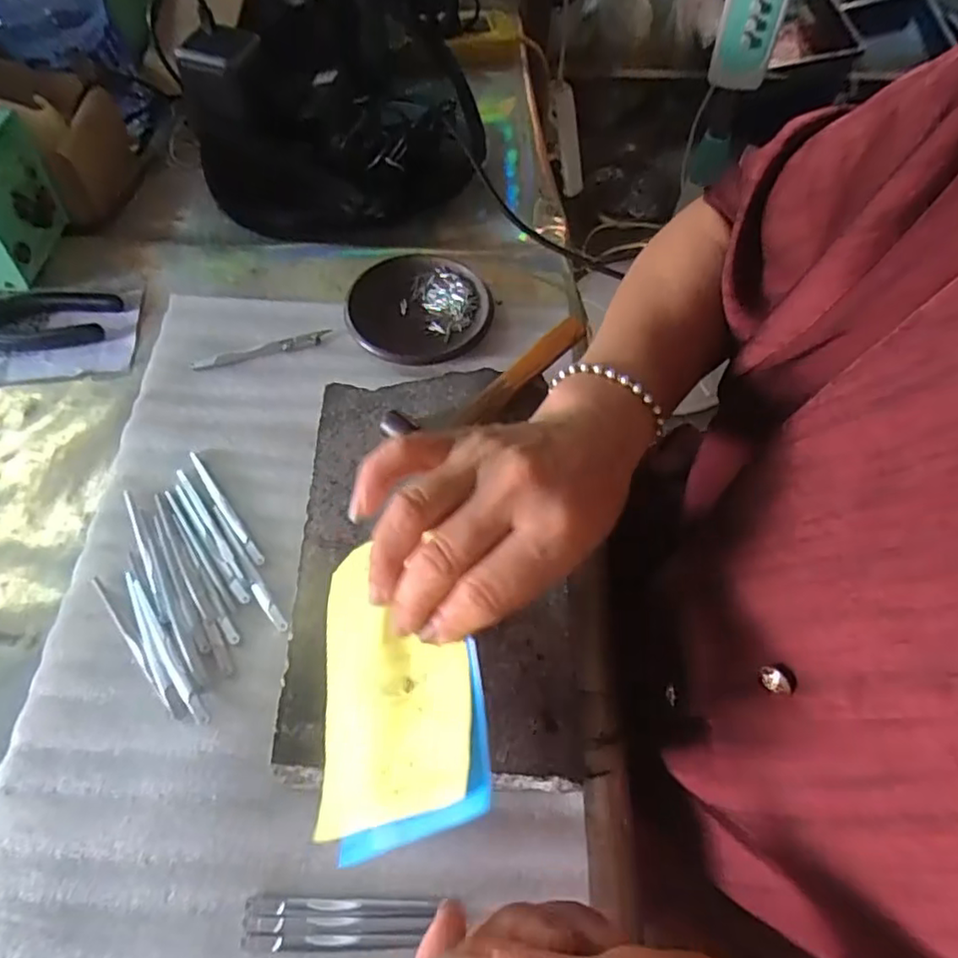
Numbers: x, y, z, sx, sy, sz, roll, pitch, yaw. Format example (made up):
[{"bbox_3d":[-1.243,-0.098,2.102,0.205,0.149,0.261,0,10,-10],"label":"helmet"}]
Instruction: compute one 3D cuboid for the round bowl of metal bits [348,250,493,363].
[{"bbox_3d":[-0.043,-0.137,0.499,0.107,0.020,0.116,0,61,0],"label":"round bowl of metal bits"}]

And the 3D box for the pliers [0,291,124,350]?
[{"bbox_3d":[-0.370,-0.123,0.495,0.166,0.009,0.054,-8,61,-4],"label":"pliers"}]

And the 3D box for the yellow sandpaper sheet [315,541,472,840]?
[{"bbox_3d":[-0.042,0.082,0.282,0.091,0.010,0.127,-32,47,25],"label":"yellow sandpaper sheet"}]

